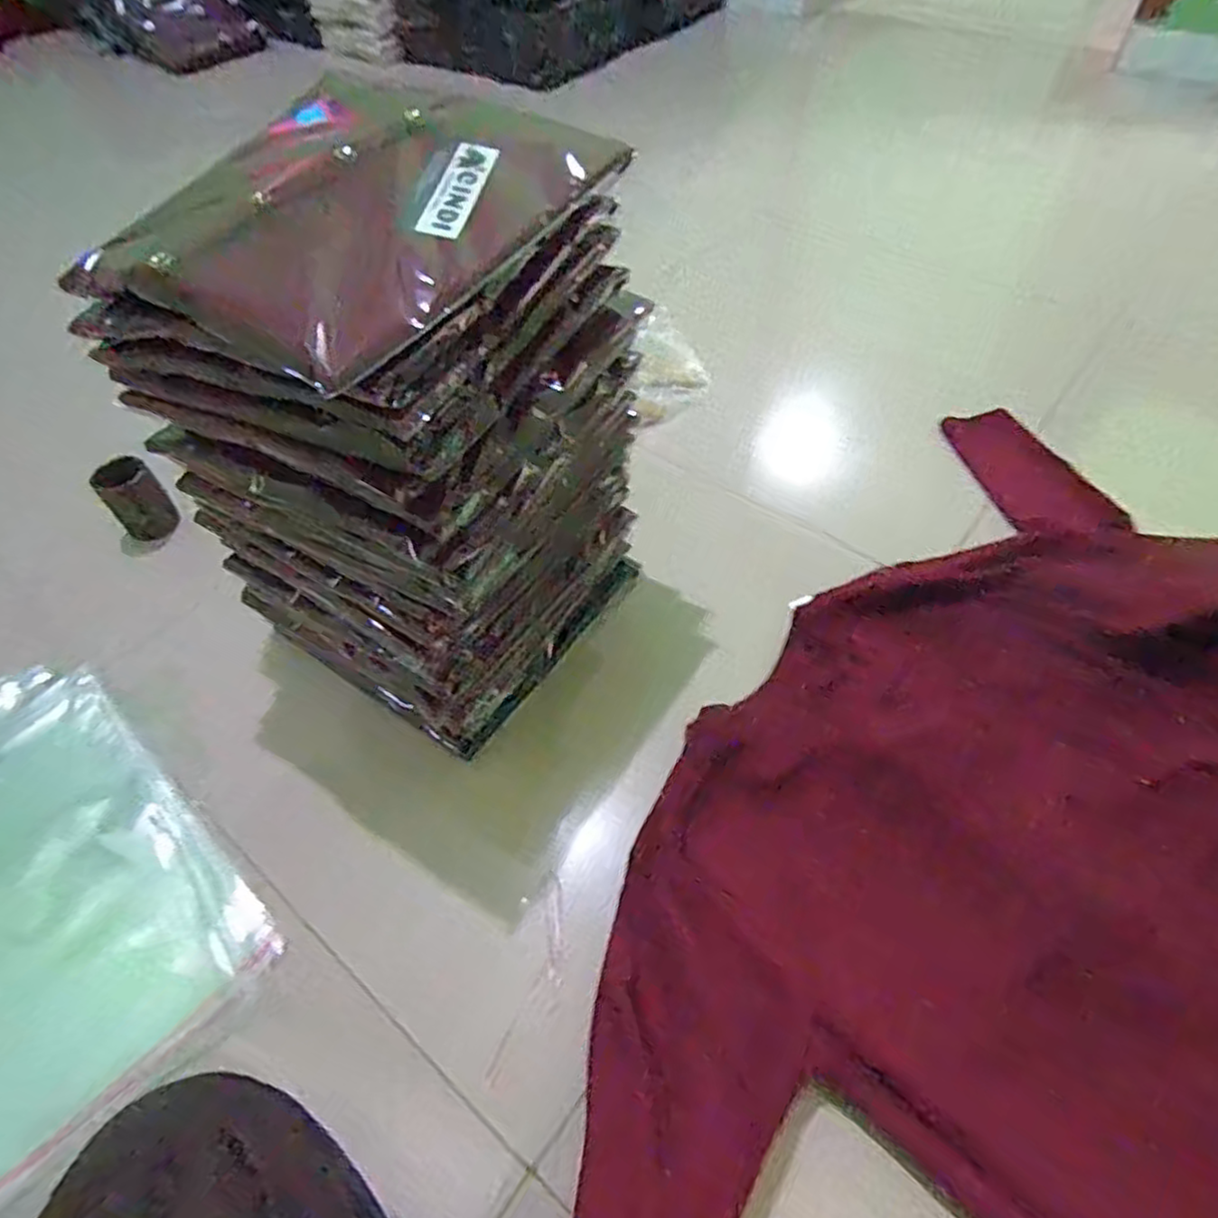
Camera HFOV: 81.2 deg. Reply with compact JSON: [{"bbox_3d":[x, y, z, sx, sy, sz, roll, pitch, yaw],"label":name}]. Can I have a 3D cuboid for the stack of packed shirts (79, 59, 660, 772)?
[{"bbox_3d":[-0.152,-0.134,0.573,0.269,0.370,0.297,29,60,23],"label":"stack of packed shirts"}]

